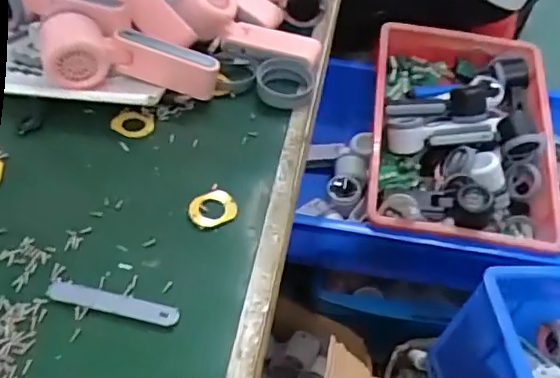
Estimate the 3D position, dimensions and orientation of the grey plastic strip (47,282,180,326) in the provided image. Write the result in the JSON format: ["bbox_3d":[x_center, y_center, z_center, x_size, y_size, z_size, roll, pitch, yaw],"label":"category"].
[{"bbox_3d":[-0.121,0.083,0.427,0.097,0.005,0.016,11,48,4],"label":"grey plastic strip"}]

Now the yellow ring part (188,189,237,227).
[{"bbox_3d":[-0.056,0.016,0.495,0.040,0.005,0.032,-24,55,-25],"label":"yellow ring part"}]

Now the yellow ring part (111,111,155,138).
[{"bbox_3d":[-0.139,-0.061,0.556,0.039,0.010,0.029,-8,50,-13],"label":"yellow ring part"}]

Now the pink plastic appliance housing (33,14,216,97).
[{"bbox_3d":[-0.142,-0.122,0.562,0.163,0.055,0.047,8,47,-17],"label":"pink plastic appliance housing"}]

